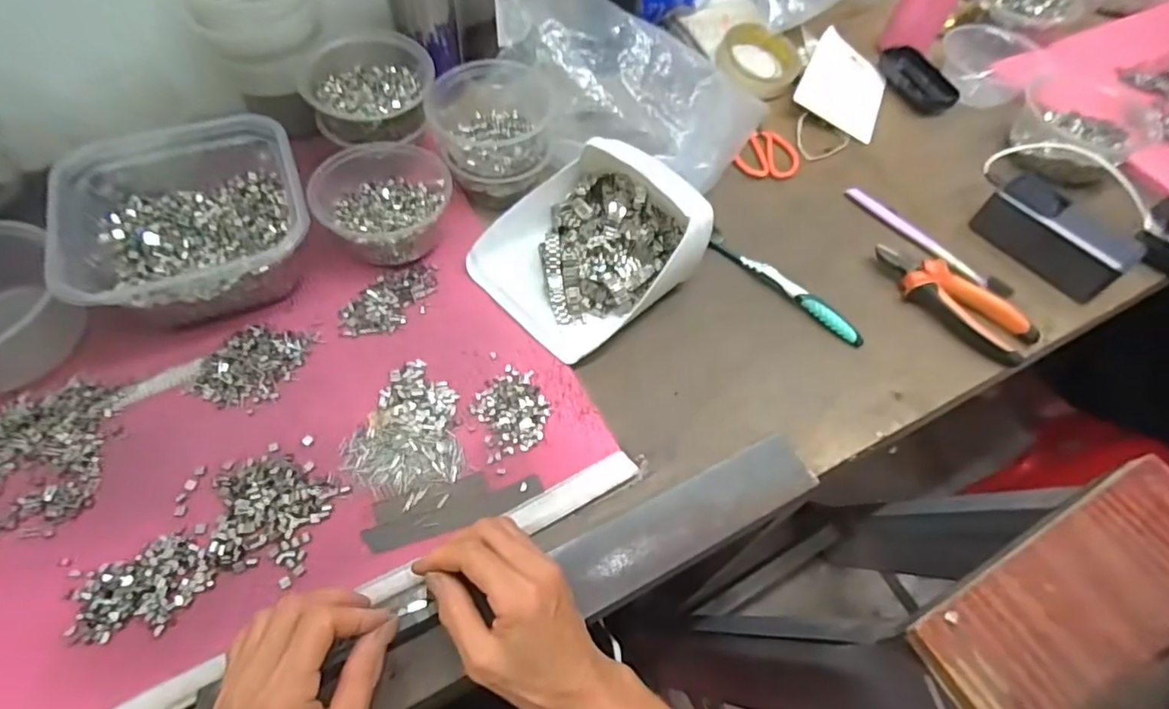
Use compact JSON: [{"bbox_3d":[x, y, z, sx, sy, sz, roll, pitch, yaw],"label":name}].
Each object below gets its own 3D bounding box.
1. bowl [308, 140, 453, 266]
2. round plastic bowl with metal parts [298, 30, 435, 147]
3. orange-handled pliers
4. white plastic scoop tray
[{"bbox_3d":[-0.181,-0.137,0.528,0.115,0.054,0.126,-34,65,-23],"label":"bowl"},{"bbox_3d":[-0.202,-0.248,0.557,0.114,0.059,0.122,2,57,-3],"label":"round plastic bowl with metal parts"},{"bbox_3d":[0.334,-0.051,0.534,0.149,0.025,0.052,39,63,20],"label":"orange-handled pliers"},{"bbox_3d":[0.004,-0.102,0.504,0.176,0.078,0.157,-33,65,-23],"label":"white plastic scoop tray"}]

